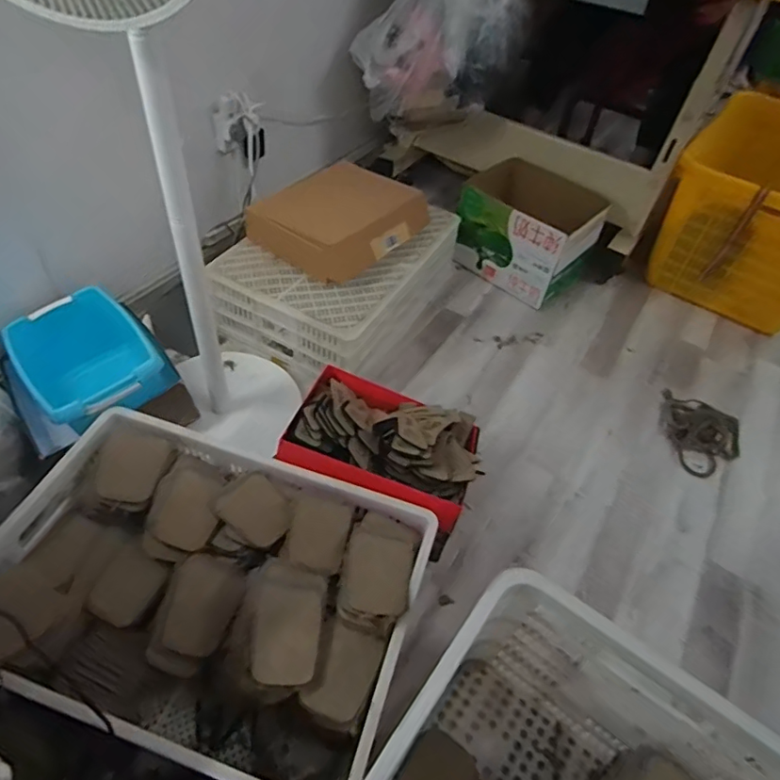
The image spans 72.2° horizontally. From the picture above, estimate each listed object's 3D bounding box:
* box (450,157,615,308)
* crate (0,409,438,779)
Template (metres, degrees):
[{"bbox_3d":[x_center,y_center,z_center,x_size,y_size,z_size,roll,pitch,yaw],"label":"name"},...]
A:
[{"bbox_3d":[0.382,-0.460,1.573,0.376,0.262,0.264,31,50,21],"label":"box"},{"bbox_3d":[-0.271,0.309,0.812,0.581,0.206,0.419,17,46,9],"label":"crate"}]

